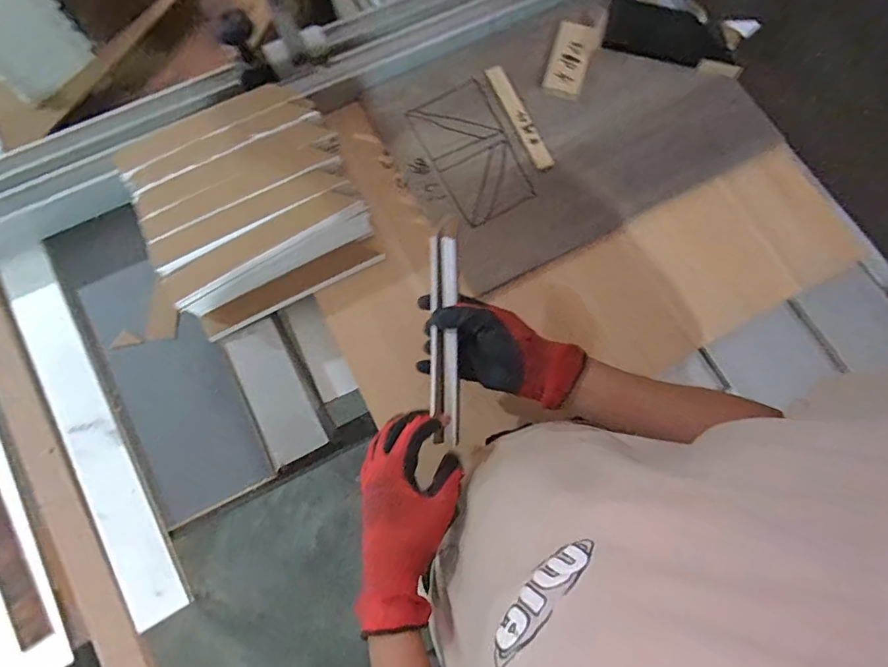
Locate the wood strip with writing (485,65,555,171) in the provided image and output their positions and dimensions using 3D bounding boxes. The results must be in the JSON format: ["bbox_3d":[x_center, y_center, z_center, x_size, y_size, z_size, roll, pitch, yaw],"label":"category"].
[{"bbox_3d":[0.108,-0.309,0.695,0.027,0.016,0.177,-23,75,-6],"label":"wood strip with writing"}]

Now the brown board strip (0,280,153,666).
[{"bbox_3d":[-0.496,0.158,0.609,0.047,0.022,0.578,-30,76,-8],"label":"brown board strip"}]

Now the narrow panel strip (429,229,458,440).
[{"bbox_3d":[0.000,0.003,0.511,0.033,0.012,0.212,-2,85,0],"label":"narrow panel strip"}]

